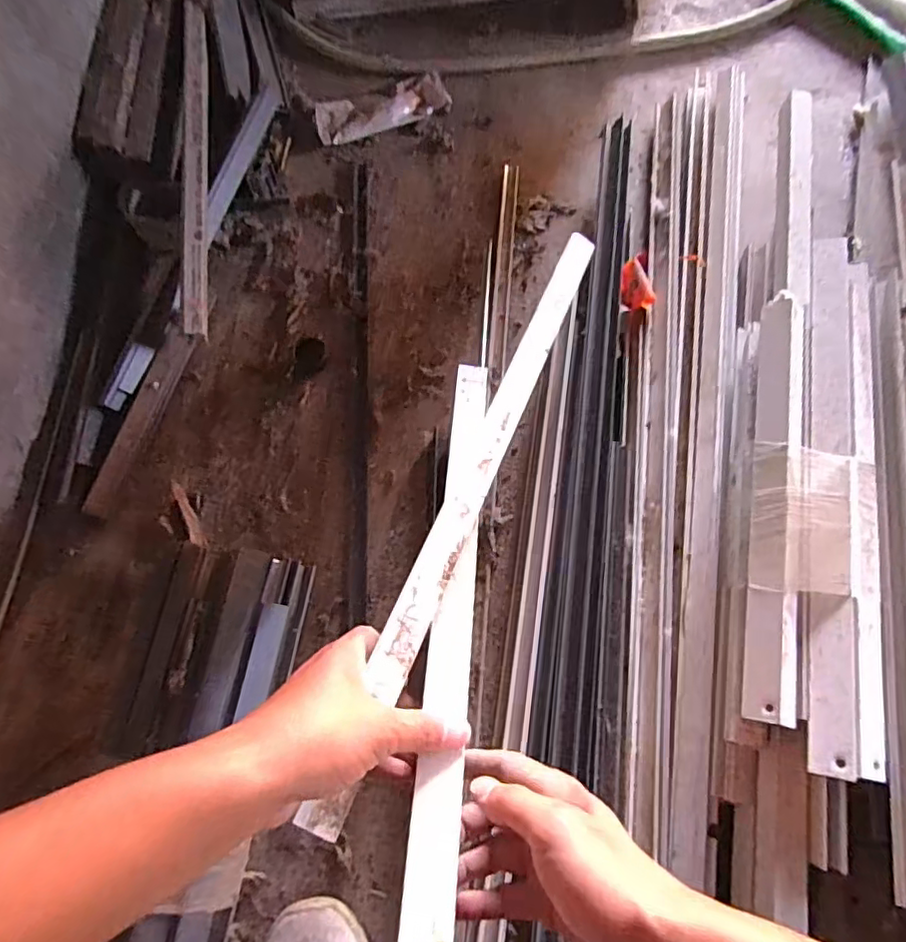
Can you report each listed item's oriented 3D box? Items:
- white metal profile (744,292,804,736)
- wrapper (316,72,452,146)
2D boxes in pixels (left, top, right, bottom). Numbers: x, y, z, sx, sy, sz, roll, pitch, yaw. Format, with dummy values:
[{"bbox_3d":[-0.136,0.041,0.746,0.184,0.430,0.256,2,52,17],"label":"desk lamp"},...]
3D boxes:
[{"bbox_3d":[0.265,0.013,0.488,0.035,0.029,0.358,10,67,7],"label":"white metal profile"},{"bbox_3d":[-0.096,-0.497,0.827,0.185,0.031,0.066,-24,69,-5],"label":"wrapper"}]

